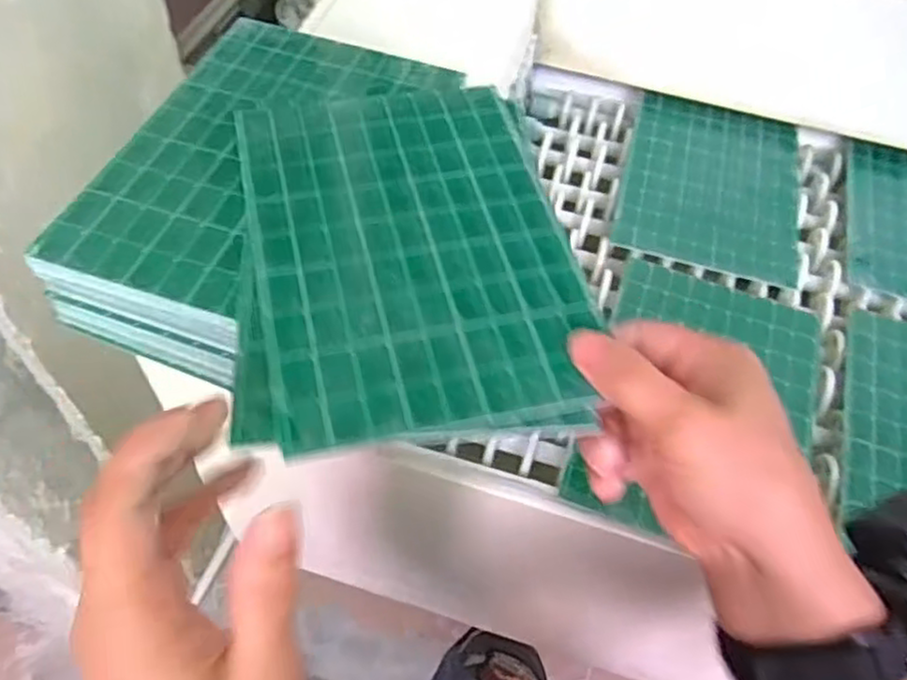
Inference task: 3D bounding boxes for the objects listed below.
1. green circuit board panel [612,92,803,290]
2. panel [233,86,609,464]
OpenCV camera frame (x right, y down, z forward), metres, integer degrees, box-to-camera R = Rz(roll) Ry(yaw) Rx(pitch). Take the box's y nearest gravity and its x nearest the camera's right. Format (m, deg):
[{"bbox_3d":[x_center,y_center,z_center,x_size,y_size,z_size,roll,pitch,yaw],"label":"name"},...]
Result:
[{"bbox_3d":[0.215,-0.133,0.580,0.141,0.004,0.196,15,56,6],"label":"green circuit board panel"},{"bbox_3d":[-0.021,-0.046,0.320,0.144,0.004,0.202,-5,56,-7],"label":"panel"}]

